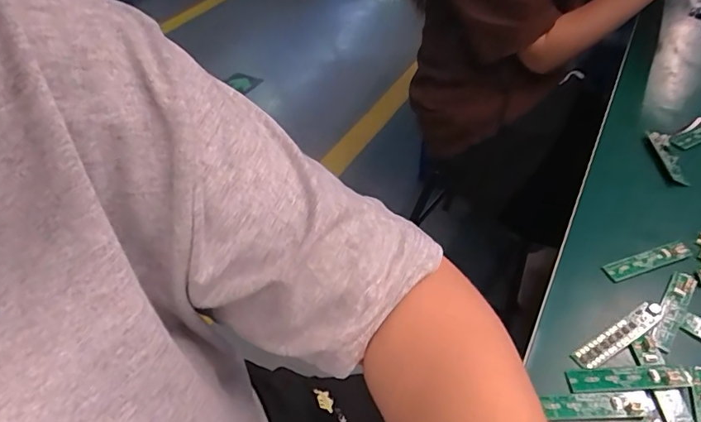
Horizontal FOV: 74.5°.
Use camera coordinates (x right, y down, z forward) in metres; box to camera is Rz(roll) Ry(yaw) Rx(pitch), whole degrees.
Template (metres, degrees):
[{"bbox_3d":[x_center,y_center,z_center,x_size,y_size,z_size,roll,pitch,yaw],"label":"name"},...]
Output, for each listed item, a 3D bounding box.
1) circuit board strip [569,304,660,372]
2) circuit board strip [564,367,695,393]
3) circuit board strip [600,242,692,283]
[{"bbox_3d":[0.212,0.096,0.362,0.084,0.007,0.017,-25,49,-19],"label":"circuit board strip"},{"bbox_3d":[0.205,0.123,0.336,0.086,0.006,0.017,-2,46,3],"label":"circuit board strip"},{"bbox_3d":[0.265,0.042,0.409,0.080,0.008,0.016,-15,46,-10],"label":"circuit board strip"}]

